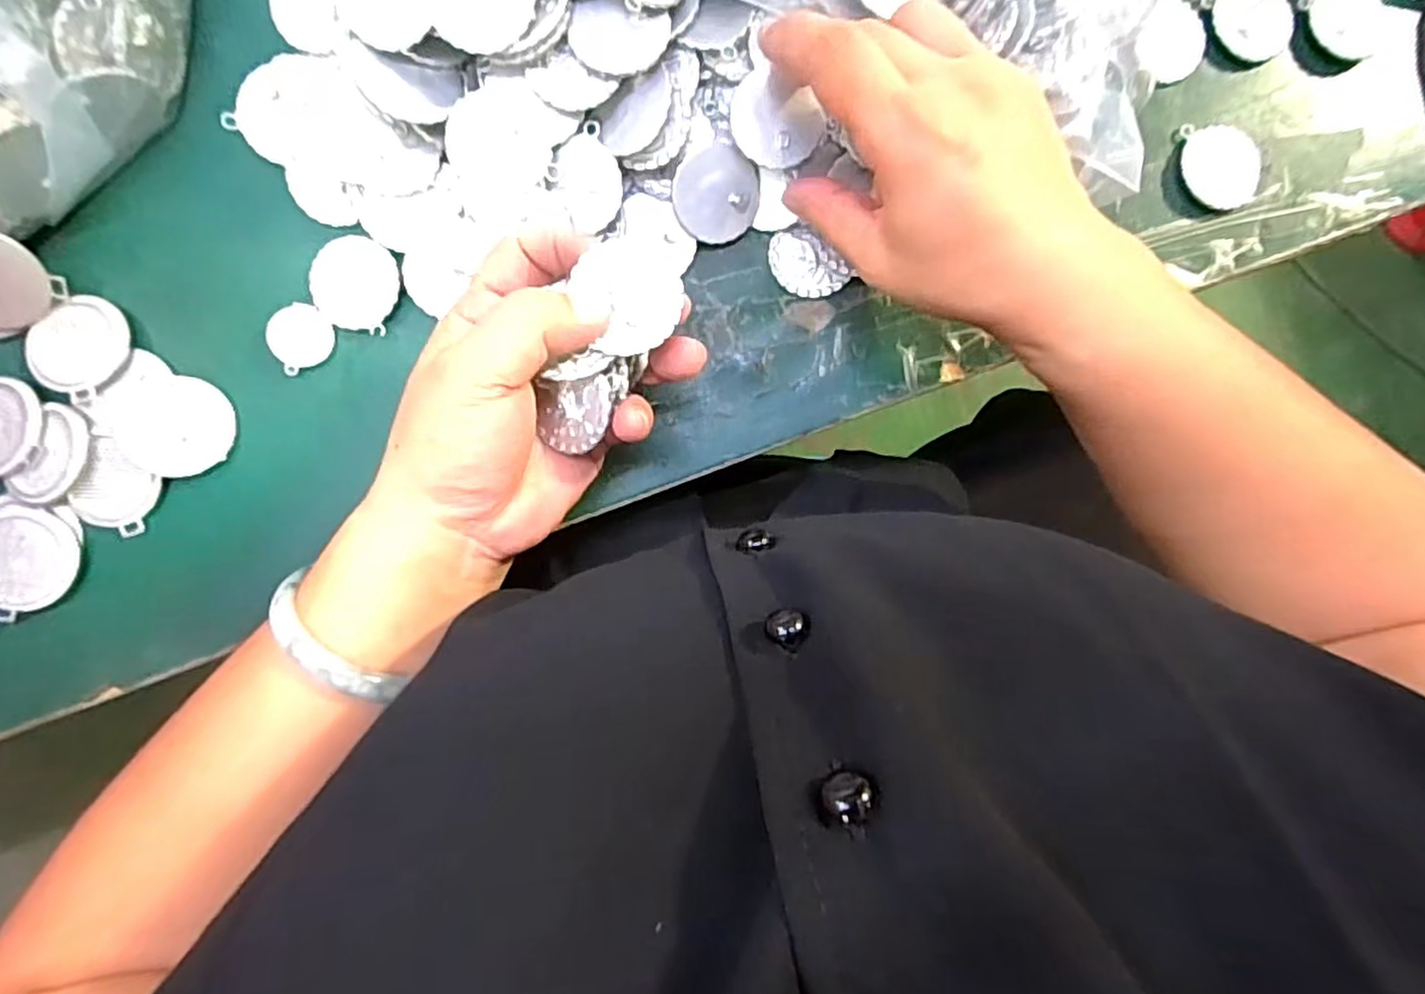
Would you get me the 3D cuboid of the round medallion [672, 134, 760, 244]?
[{"bbox_3d":[0.002,-0.126,0.288,0.035,0.007,0.036,-4,113,-10],"label":"round medallion"}]

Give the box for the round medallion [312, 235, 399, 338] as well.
[{"bbox_3d":[-0.149,-0.089,0.286,0.037,0.004,0.036,0,93,-4],"label":"round medallion"}]

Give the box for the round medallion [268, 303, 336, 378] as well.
[{"bbox_3d":[-0.171,-0.067,0.286,0.025,0.005,0.025,0,93,-4],"label":"round medallion"}]

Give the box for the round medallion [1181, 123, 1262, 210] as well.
[{"bbox_3d":[0.230,-0.149,0.313,0.038,0.004,0.035,0,93,-4],"label":"round medallion"}]

